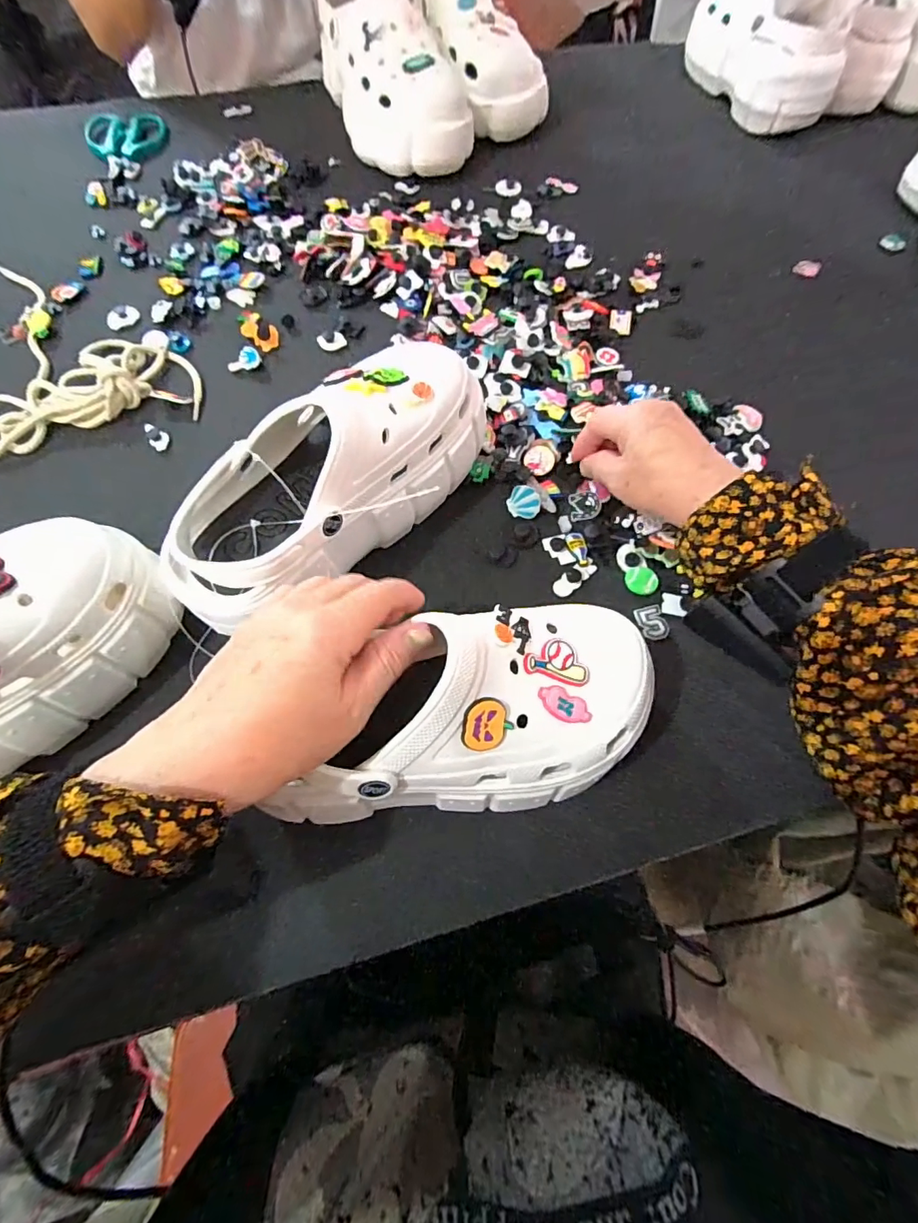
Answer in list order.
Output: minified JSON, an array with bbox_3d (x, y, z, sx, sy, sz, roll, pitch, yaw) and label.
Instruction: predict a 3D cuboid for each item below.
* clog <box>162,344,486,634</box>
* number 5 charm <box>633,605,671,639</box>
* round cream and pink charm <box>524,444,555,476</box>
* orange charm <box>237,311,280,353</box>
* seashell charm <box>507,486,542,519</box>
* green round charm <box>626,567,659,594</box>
[{"bbox_3d":[-0.088,-0.092,0.339,0.095,0.112,0.238,41,73,15],"label":"clog"},{"bbox_3d":[0.142,0.008,0.364,0.021,0.004,0.026,-19,69,-8],"label":"number 5 charm"},{"bbox_3d":[0.067,-0.127,0.414,0.025,0.004,0.032,4,68,1],"label":"round cream and pink charm"},{"bbox_3d":[-0.186,-0.262,0.465,0.030,0.016,0.036,-25,70,-10],"label":"orange charm"},{"bbox_3d":[0.052,-0.087,0.397,0.026,0.004,0.027,-1,82,6],"label":"seashell charm"},{"bbox_3d":[0.137,-0.024,0.373,0.023,0.005,0.024,0,68,0],"label":"green round charm"}]

